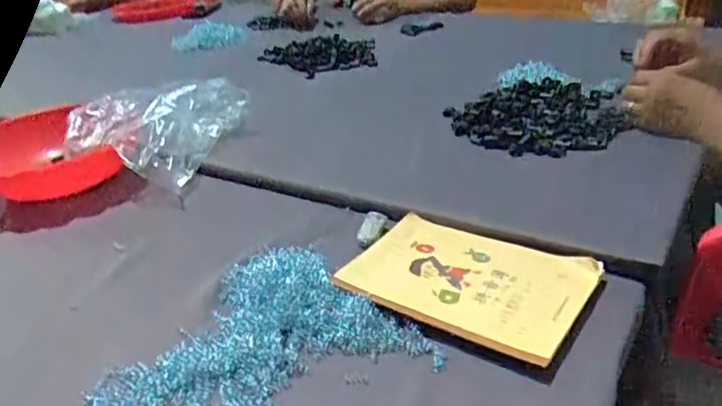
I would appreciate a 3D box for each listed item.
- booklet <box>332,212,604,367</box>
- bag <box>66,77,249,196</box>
[{"bbox_3d":[0.097,0.068,0.547,0.201,0.013,0.138,18,37,33],"label":"booklet"},{"bbox_3d":[-0.309,-0.112,0.856,0.232,0.081,0.212,4,32,16],"label":"bag"}]

